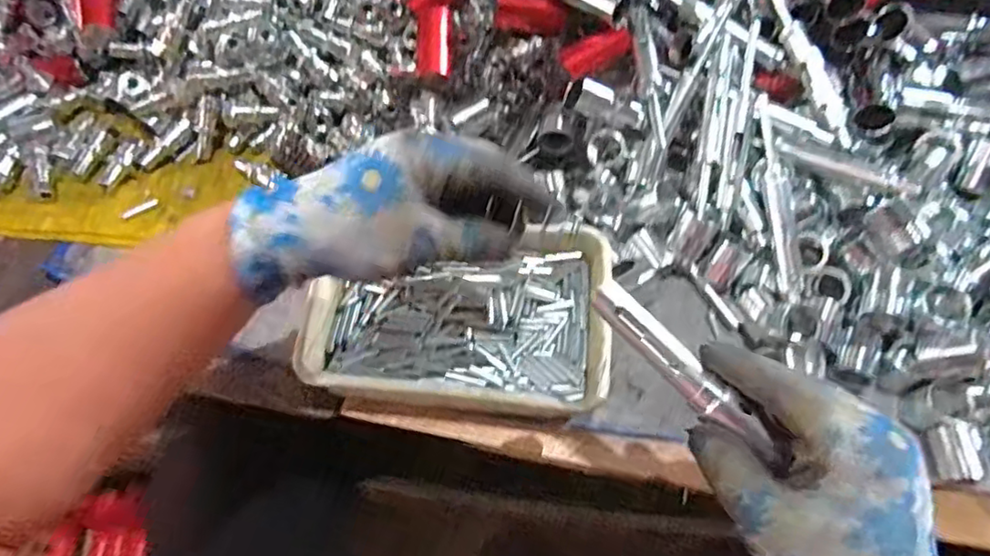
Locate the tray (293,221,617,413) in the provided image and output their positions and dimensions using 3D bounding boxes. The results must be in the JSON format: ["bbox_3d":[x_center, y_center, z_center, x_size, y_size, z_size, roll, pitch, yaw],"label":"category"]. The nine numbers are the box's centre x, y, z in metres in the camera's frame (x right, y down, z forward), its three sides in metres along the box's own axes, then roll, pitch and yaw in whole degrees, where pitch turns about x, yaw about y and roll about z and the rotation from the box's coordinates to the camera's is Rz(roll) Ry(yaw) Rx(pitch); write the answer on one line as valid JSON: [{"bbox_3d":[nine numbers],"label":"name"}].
[{"bbox_3d":[-0.023,0.023,0.439,0.201,0.040,0.136,4,63,2],"label":"tray"}]

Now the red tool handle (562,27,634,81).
[{"bbox_3d":[0.081,-0.187,0.512,0.062,0.019,0.027,-31,68,-15],"label":"red tool handle"}]

